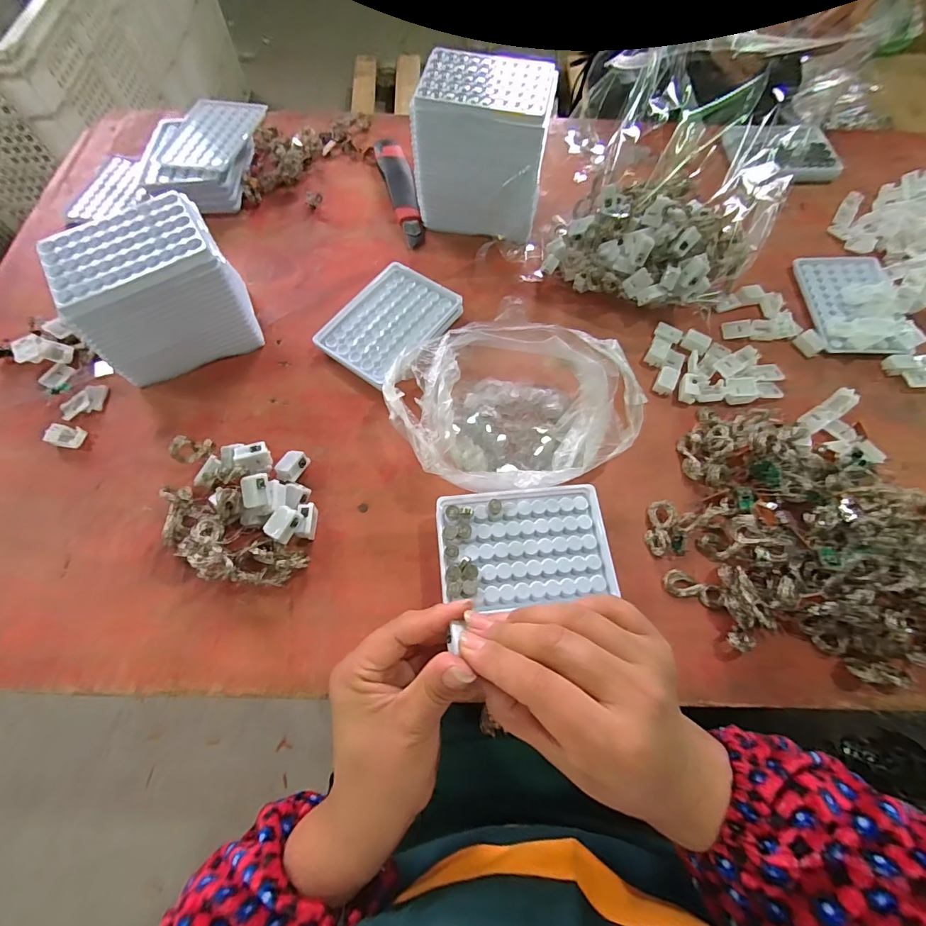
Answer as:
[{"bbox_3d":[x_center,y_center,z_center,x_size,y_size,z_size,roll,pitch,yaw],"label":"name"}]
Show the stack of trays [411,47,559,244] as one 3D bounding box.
[{"bbox_3d":[0.022,-0.331,0.461,0.128,0.120,0.104,11,67,4],"label":"stack of trays"}]

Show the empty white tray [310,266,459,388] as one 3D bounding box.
[{"bbox_3d":[-0.076,-0.143,0.451,0.099,0.021,0.129,36,71,14],"label":"empty white tray"}]

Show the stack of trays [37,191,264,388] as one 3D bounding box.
[{"bbox_3d":[-0.277,-0.156,0.409,0.129,0.106,0.094,-26,69,-11],"label":"stack of trays"}]

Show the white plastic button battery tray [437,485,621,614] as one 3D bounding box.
[{"bbox_3d":[0.048,0.062,0.339,0.129,0.006,0.089,-4,66,-4],"label":"white plastic button battery tray"}]

